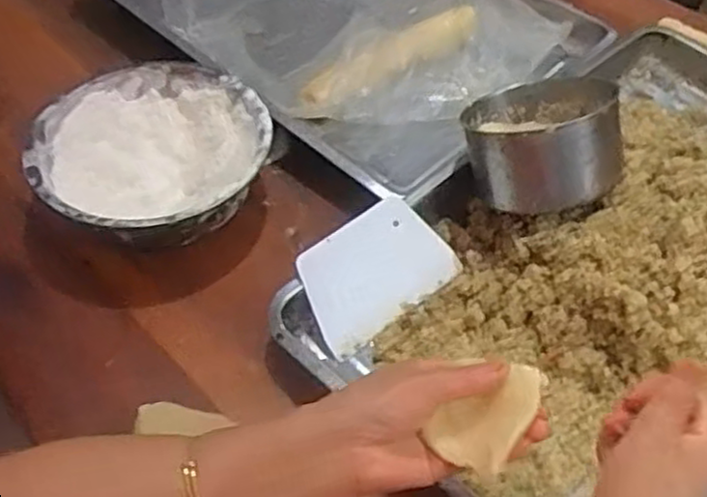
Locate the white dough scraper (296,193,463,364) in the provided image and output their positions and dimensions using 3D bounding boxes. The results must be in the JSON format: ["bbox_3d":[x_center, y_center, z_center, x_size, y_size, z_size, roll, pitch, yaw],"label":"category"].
[{"bbox_3d":[0.021,0.019,0.673,0.148,0.008,0.094,-34,93,-24],"label":"white dough scraper"}]

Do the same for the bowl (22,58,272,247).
[{"bbox_3d":[-0.193,-0.083,0.737,0.219,0.078,0.221,-7,51,-7],"label":"bowl"}]

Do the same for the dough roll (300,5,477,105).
[{"bbox_3d":[0.053,-0.233,0.875,0.266,0.045,0.064,-33,58,-25],"label":"dough roll"}]

